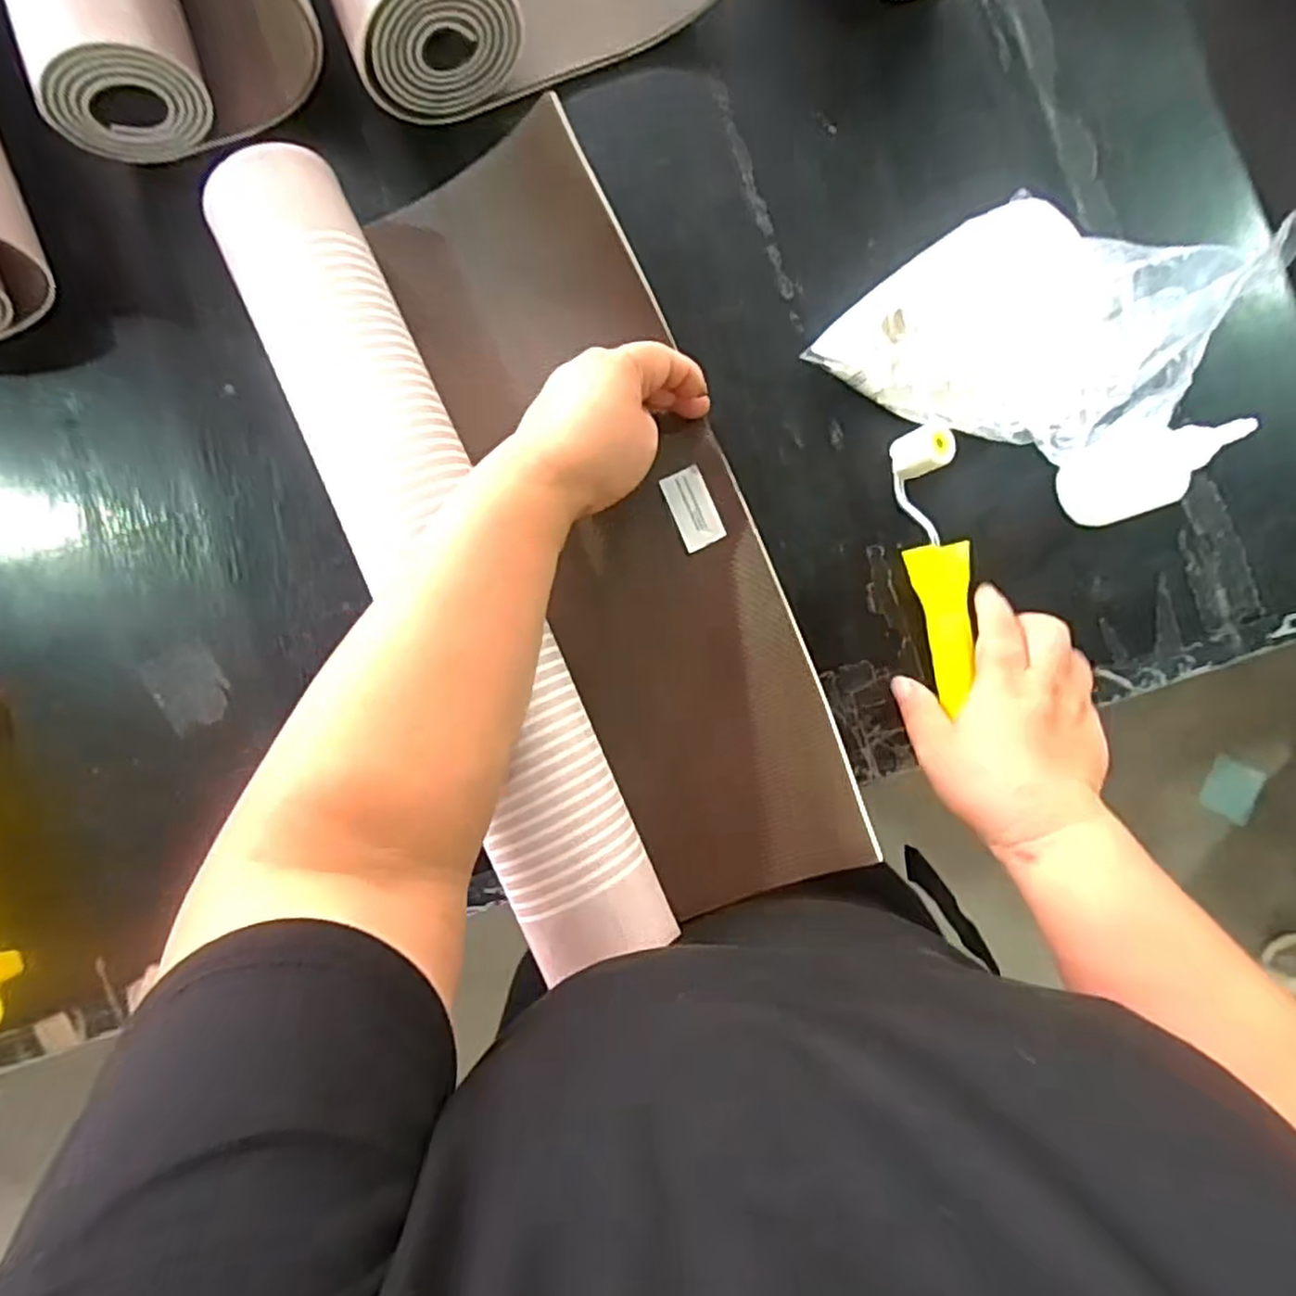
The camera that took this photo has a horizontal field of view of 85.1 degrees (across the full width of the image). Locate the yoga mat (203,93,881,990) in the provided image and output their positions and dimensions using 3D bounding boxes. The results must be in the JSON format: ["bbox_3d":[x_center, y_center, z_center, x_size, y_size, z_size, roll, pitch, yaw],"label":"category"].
[{"bbox_3d":[-0.048,-0.067,0.393,0.212,0.083,0.466,-26,88,-2],"label":"yoga mat"}]

